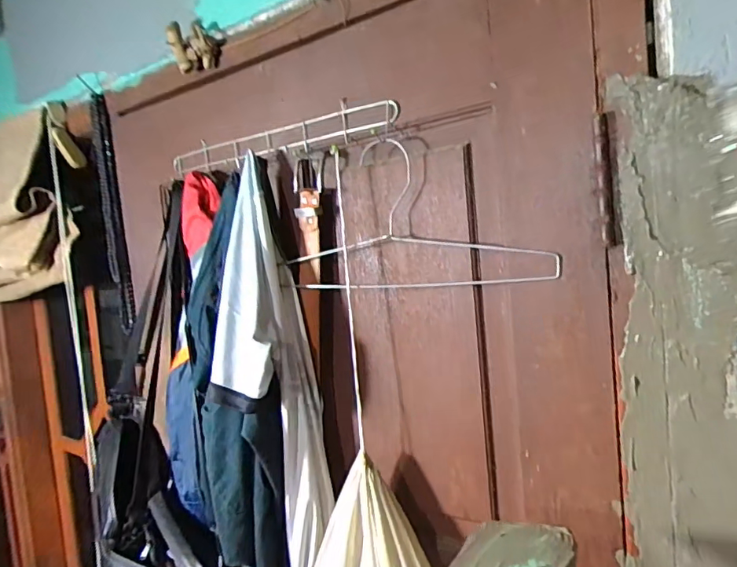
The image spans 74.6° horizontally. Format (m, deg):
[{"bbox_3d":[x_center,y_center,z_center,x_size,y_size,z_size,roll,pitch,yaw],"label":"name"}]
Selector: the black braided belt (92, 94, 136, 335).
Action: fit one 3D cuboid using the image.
[{"bbox_3d":[-0.494,-0.134,0.937,0.034,0.437,0.034,-7,4,-27],"label":"black braided belt"}]

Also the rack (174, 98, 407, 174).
[{"bbox_3d":[-0.150,-0.208,0.709,0.417,0.047,0.052,-4,4,31],"label":"rack"}]

